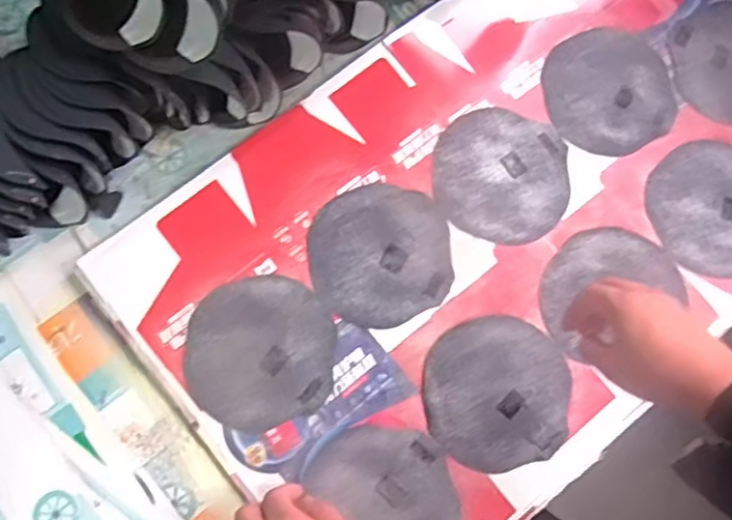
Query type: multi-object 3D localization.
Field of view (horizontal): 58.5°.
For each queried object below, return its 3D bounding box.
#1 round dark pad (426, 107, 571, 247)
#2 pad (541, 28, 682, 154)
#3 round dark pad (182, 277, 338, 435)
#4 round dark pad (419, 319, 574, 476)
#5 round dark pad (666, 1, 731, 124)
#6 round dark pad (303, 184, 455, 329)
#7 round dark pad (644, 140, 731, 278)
[{"bbox_3d":[0.142,-0.090,0.690,0.143,0.007,0.139,0,76,-2],"label":"round dark pad"},{"bbox_3d":[0.268,-0.186,0.719,0.143,0.011,0.139,0,76,-2],"label":"pad"},{"bbox_3d":[-0.103,0.089,0.640,0.140,0.008,0.139,-5,77,-3],"label":"round dark pad"},{"bbox_3d":[0.129,0.129,0.642,0.141,0.006,0.139,0,76,-2],"label":"round dark pad"},{"bbox_3d":[0.420,-0.226,0.738,0.146,0.007,0.141,0,76,-2],"label":"round dark pad"},{"bbox_3d":[0.013,-0.007,0.664,0.141,0.007,0.141,-5,77,-3],"label":"round dark pad"},{"bbox_3d":[0.374,-0.057,0.697,0.143,0.012,0.141,0,76,-2],"label":"round dark pad"}]

